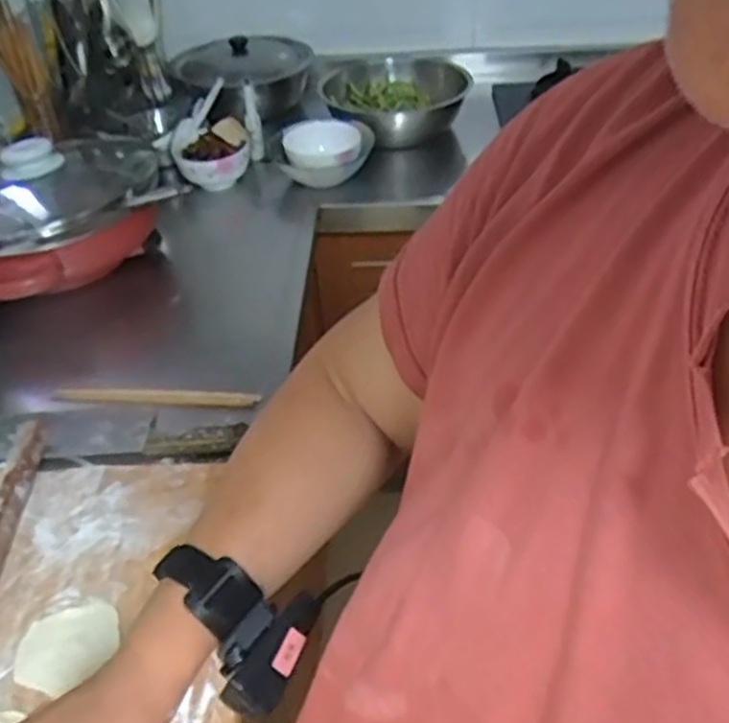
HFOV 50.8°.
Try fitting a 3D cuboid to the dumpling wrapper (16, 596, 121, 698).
[{"bbox_3d":[-0.238,0.225,0.616,0.078,0.005,0.072,-2,40,2],"label":"dumpling wrapper"}]

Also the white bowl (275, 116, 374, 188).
[{"bbox_3d":[-0.064,-0.349,1.285,0.163,0.073,0.167,-3,40,1],"label":"white bowl"}]

